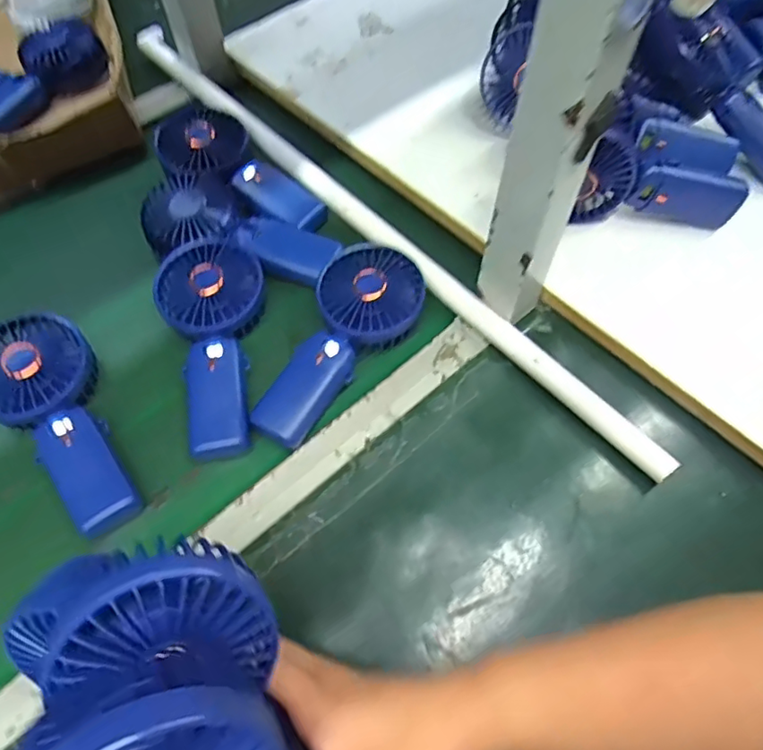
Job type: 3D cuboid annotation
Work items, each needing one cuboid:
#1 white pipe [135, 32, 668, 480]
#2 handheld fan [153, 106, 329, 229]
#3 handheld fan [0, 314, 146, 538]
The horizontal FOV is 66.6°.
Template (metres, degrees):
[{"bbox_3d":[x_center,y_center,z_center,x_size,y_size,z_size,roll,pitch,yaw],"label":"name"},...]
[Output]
[{"bbox_3d":[-0.027,-0.157,0.523,0.020,0.024,0.685,-39,72,-19],"label":"white pipe"},{"bbox_3d":[-0.135,-0.189,0.546,0.085,0.032,0.166,-39,72,-19],"label":"handheld fan"},{"bbox_3d":[-0.240,0.033,0.433,0.088,0.035,0.183,-33,69,-18],"label":"handheld fan"}]

